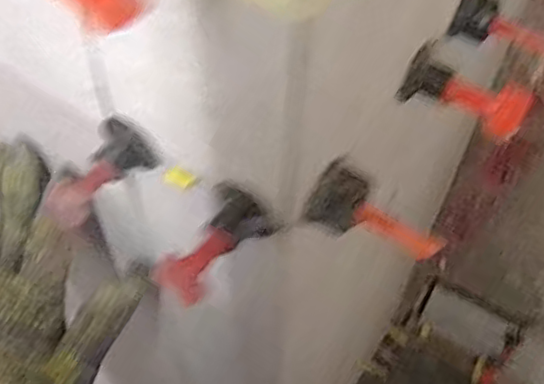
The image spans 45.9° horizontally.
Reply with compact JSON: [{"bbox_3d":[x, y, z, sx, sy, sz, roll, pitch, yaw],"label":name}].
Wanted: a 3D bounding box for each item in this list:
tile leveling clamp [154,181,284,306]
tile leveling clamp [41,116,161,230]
[{"bbox_3d":[-0.024,0.022,0.270,0.025,0.022,0.052,39,79,23],"label":"tile leveling clamp"},{"bbox_3d":[-0.078,-0.010,0.295,0.026,0.021,0.050,39,78,23],"label":"tile leveling clamp"}]

